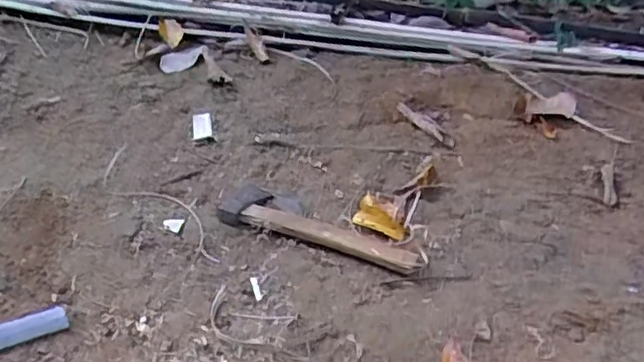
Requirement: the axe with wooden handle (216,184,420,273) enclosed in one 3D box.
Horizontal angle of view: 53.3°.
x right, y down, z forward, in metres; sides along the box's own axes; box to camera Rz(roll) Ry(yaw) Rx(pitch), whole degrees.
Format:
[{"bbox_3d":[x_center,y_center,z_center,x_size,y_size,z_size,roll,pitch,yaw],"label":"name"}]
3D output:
[{"bbox_3d":[-0.003,0.054,0.846,0.274,0.025,0.095,14,39,15],"label":"axe with wooden handle"}]

